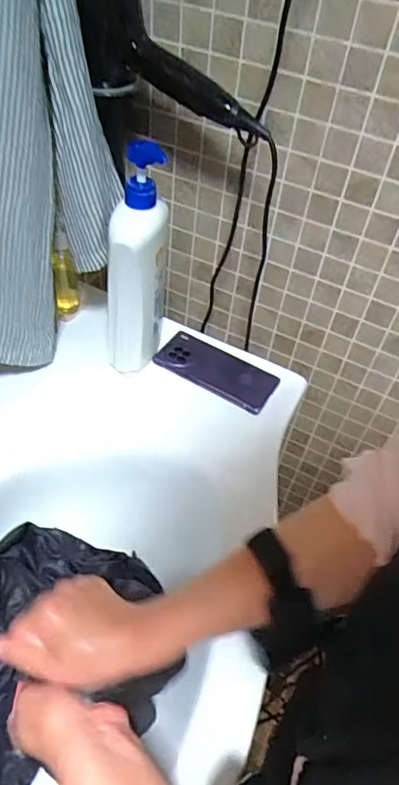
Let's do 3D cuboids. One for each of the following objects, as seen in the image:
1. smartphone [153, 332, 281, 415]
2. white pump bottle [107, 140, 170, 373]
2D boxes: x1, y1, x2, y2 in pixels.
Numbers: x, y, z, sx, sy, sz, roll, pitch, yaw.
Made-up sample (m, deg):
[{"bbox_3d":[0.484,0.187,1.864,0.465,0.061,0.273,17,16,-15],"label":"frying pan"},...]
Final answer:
[{"bbox_3d":[0.025,-0.032,0.700,0.162,0.013,0.075,27,51,16],"label":"smartphone"},{"bbox_3d":[-0.074,-0.145,0.605,0.063,0.264,0.069,10,49,2],"label":"white pump bottle"}]

